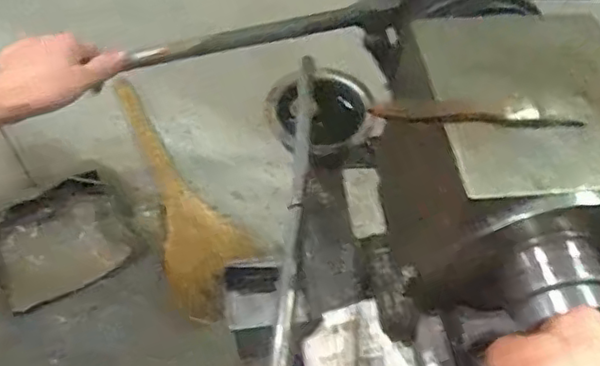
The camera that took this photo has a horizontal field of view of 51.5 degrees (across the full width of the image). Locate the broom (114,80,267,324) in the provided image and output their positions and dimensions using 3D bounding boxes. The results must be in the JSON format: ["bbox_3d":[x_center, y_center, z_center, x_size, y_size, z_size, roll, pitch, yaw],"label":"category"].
[{"bbox_3d":[-0.289,-0.004,1.586,0.221,0.151,0.715,-16,58,-15],"label":"broom"}]

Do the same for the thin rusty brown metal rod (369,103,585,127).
[{"bbox_3d":[0.124,-0.048,0.441,0.143,0.008,0.018,5,68,5],"label":"thin rusty brown metal rod"}]

